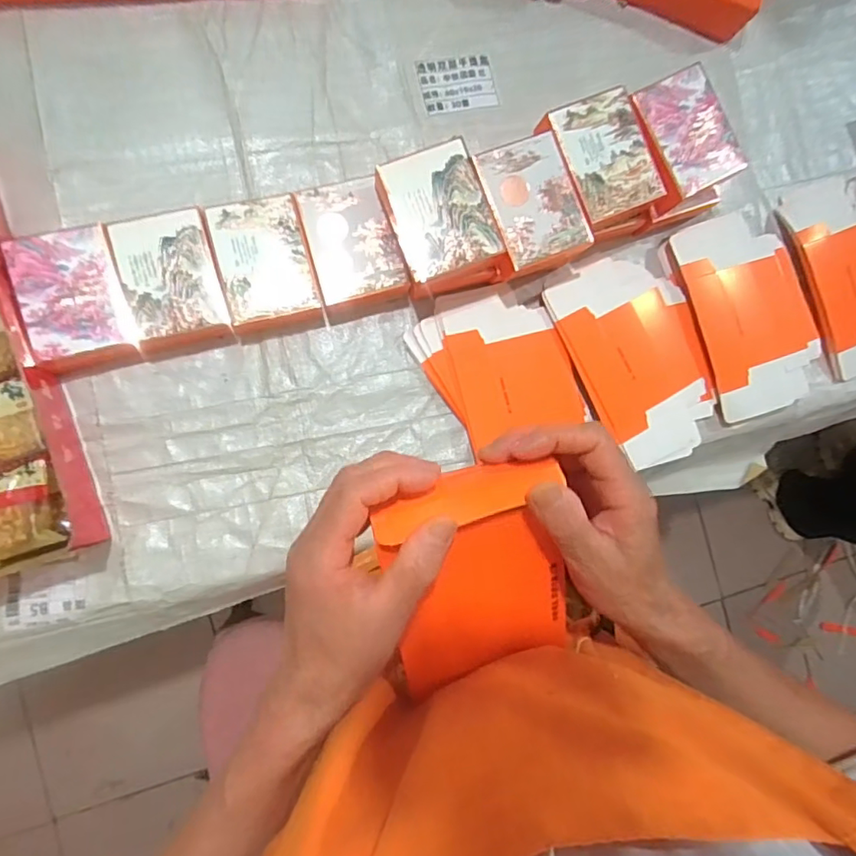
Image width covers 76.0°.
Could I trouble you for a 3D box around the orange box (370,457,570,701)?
[{"bbox_3d":[0.027,0.084,0.292,0.093,0.029,0.128,-13,117,-5],"label":"orange box"}]

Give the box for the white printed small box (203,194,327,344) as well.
[{"bbox_3d":[-0.179,-0.177,0.613,0.096,0.053,0.139,-15,90,-9],"label":"white printed small box"}]

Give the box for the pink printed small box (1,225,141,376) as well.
[{"bbox_3d":[-0.371,-0.133,0.585,0.100,0.057,0.129,-17,90,-9],"label":"pink printed small box"}]

